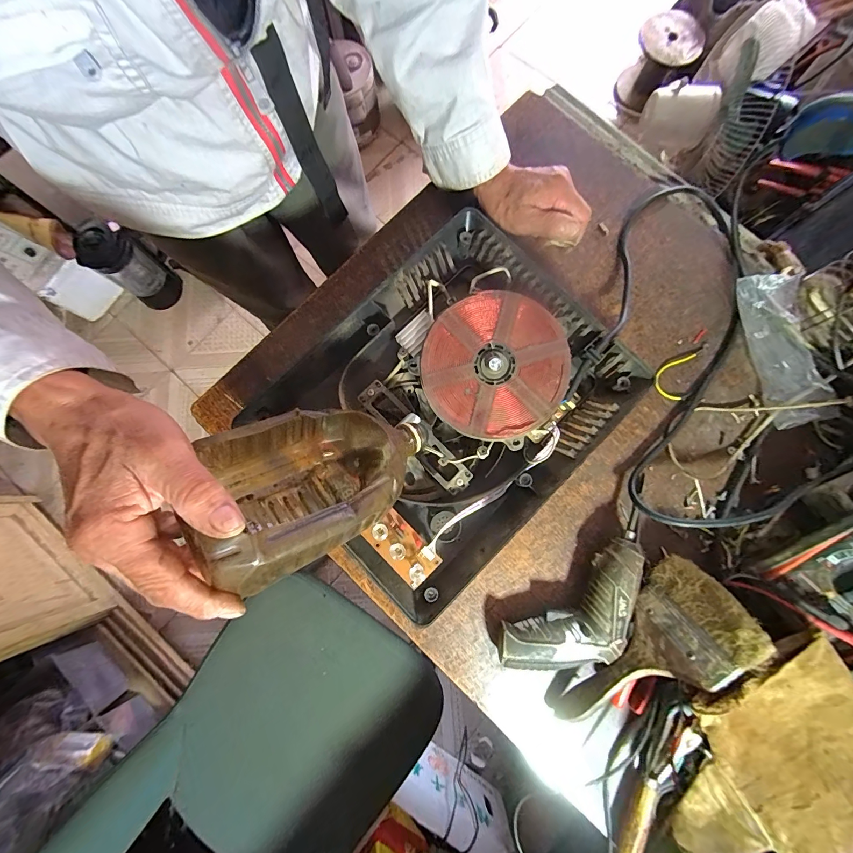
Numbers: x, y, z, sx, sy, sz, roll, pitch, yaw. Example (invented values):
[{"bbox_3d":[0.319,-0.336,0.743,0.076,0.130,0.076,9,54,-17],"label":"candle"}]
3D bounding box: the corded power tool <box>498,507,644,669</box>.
[{"bbox_3d":[0.165,0.184,0.374,0.196,0.040,0.084,-37,82,-6],"label":"corded power tool"}]

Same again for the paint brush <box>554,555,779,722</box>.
[{"bbox_3d":[0.211,0.216,0.352,0.185,0.098,0.026,-45,124,10],"label":"paint brush"}]

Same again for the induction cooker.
[{"bbox_3d":[0.017,-0.026,0.395,0.278,0.053,0.350,44,83,8],"label":"induction cooker"}]

